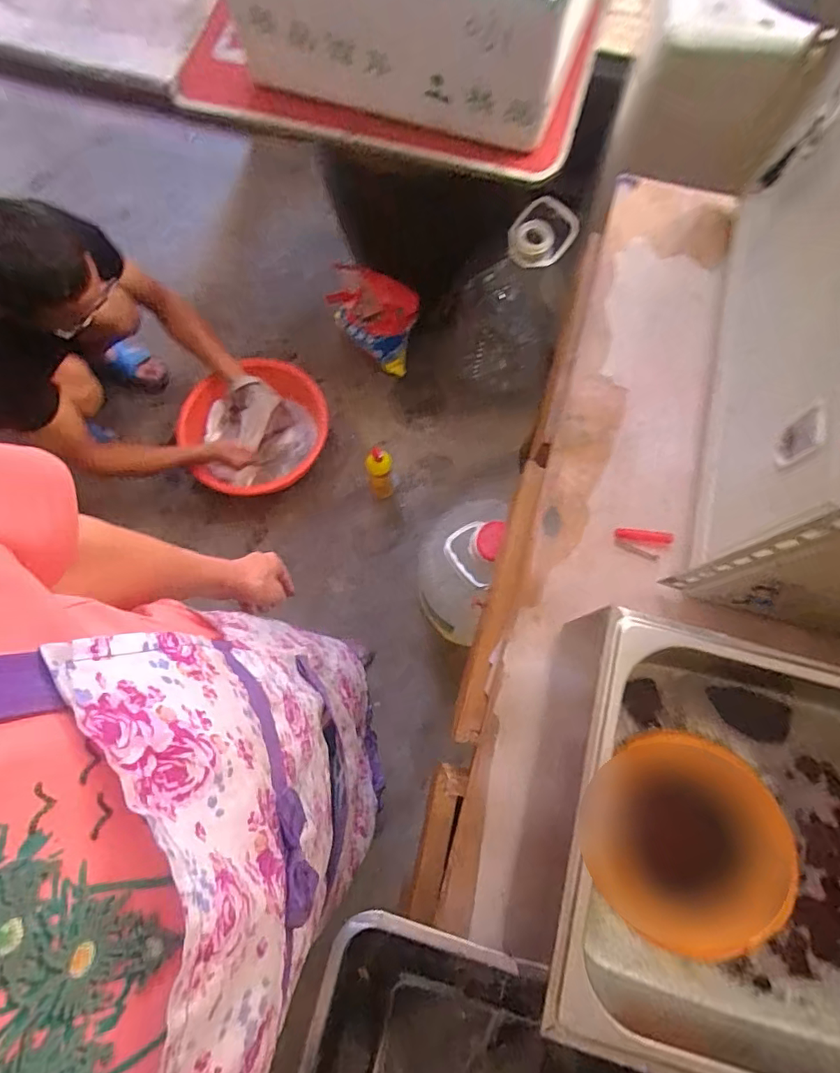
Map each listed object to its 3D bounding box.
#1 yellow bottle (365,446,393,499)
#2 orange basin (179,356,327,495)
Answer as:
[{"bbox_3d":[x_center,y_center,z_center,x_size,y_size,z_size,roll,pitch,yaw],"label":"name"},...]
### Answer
[{"bbox_3d":[-0.097,-0.149,1.303,0.062,0.216,0.060,-12,75,-4],"label":"yellow bottle"},{"bbox_3d":[-0.418,-0.268,1.364,0.363,0.174,0.333,0,74,0],"label":"orange basin"}]

